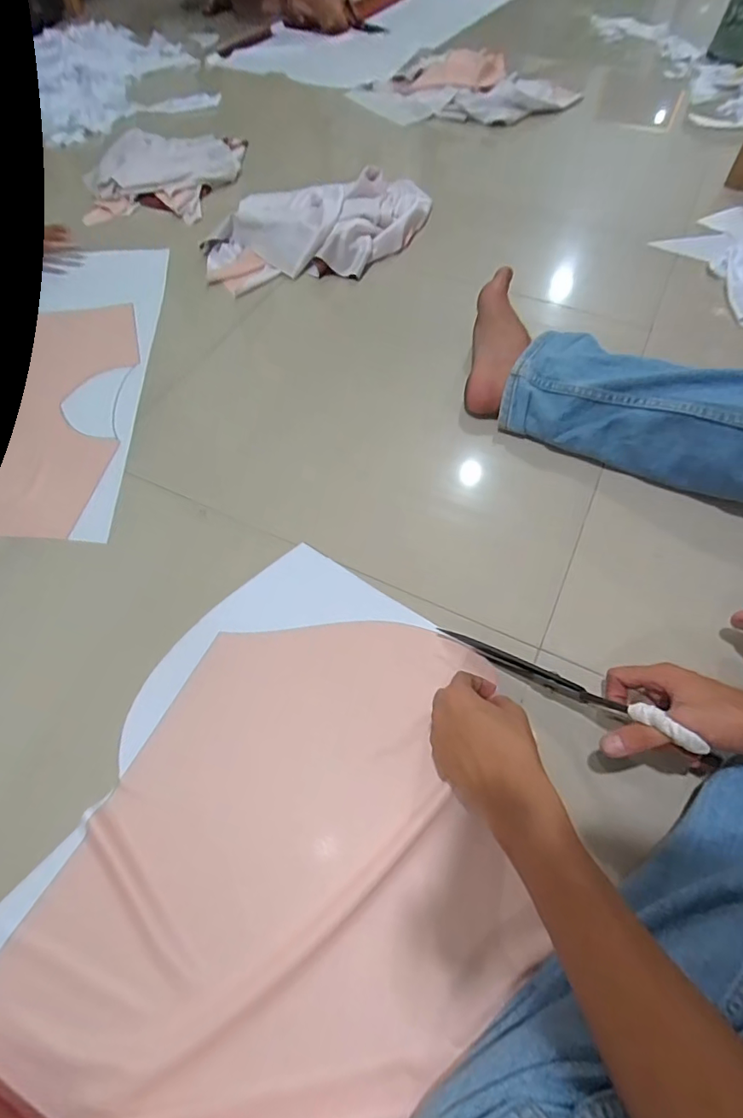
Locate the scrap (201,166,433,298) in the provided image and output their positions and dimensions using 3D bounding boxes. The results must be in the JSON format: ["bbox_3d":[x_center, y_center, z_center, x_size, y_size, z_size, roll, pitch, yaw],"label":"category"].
[{"bbox_3d":[-0.093,-0.617,0.946,0.427,0.062,0.281,-6,57,-3],"label":"scrap"}]

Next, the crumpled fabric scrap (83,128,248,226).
[{"bbox_3d":[-0.433,-0.816,1.069,0.337,0.058,0.314,-10,59,-6],"label":"crumpled fabric scrap"}]

